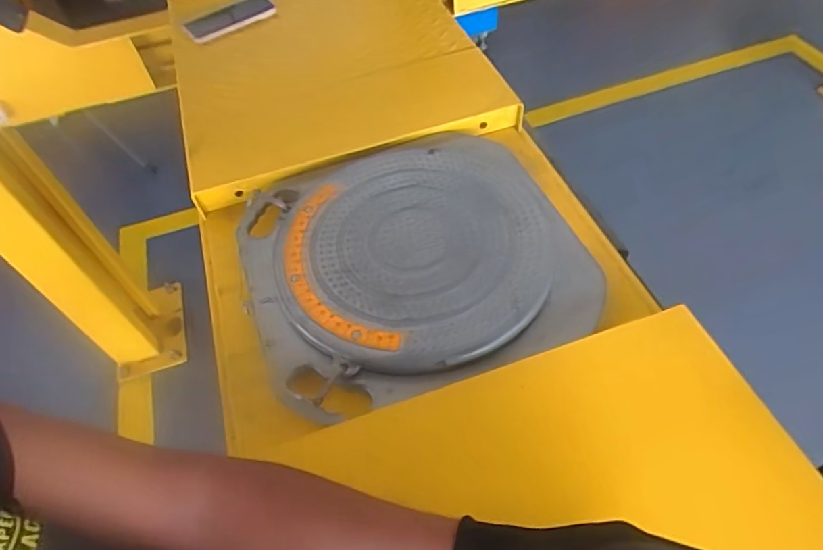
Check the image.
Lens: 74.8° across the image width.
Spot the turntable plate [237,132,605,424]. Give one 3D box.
[{"bbox_3d":[-0.007,-0.031,0.658,0.382,0.035,0.358,-17,54,-8],"label":"turntable plate"}]

